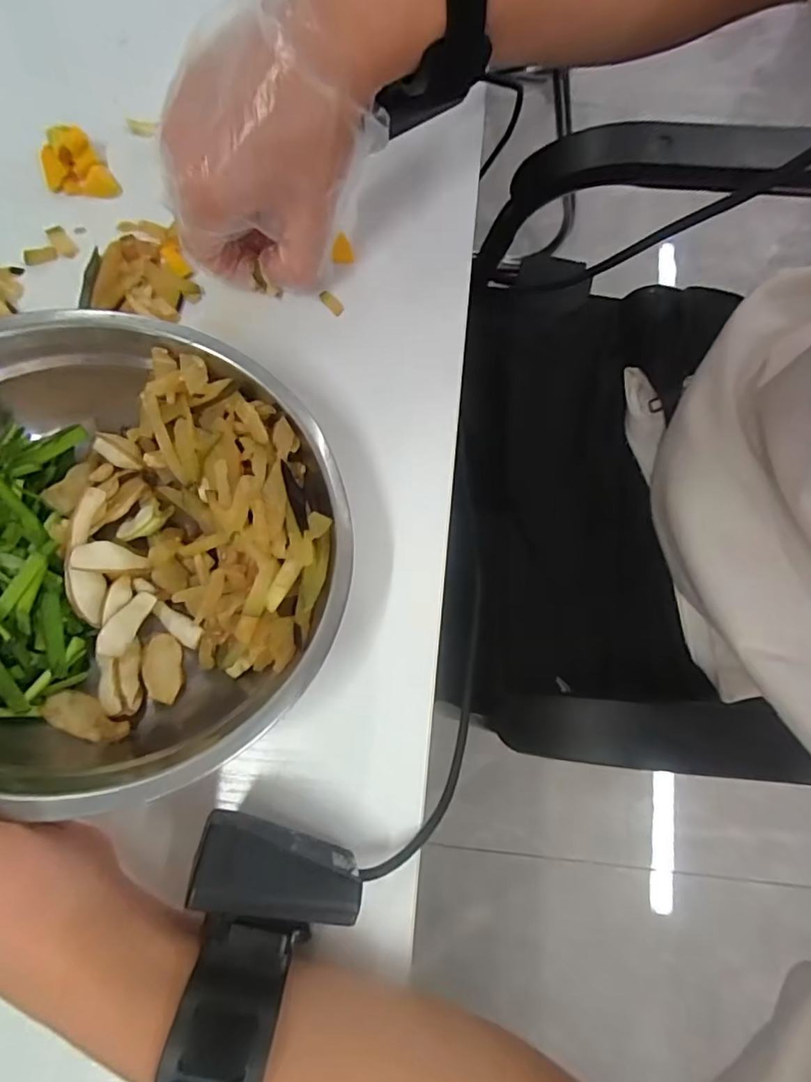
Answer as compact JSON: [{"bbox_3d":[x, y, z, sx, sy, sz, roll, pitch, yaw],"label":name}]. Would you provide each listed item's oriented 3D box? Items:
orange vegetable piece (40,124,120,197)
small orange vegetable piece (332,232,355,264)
[{"bbox_3d":[-0.197,-0.221,0.321,0.035,0.023,0.033,-32,79,-7],"label":"orange vegetable piece"},{"bbox_3d":[-0.037,-0.172,0.319,0.011,0.004,0.016,-12,77,-3],"label":"small orange vegetable piece"}]

